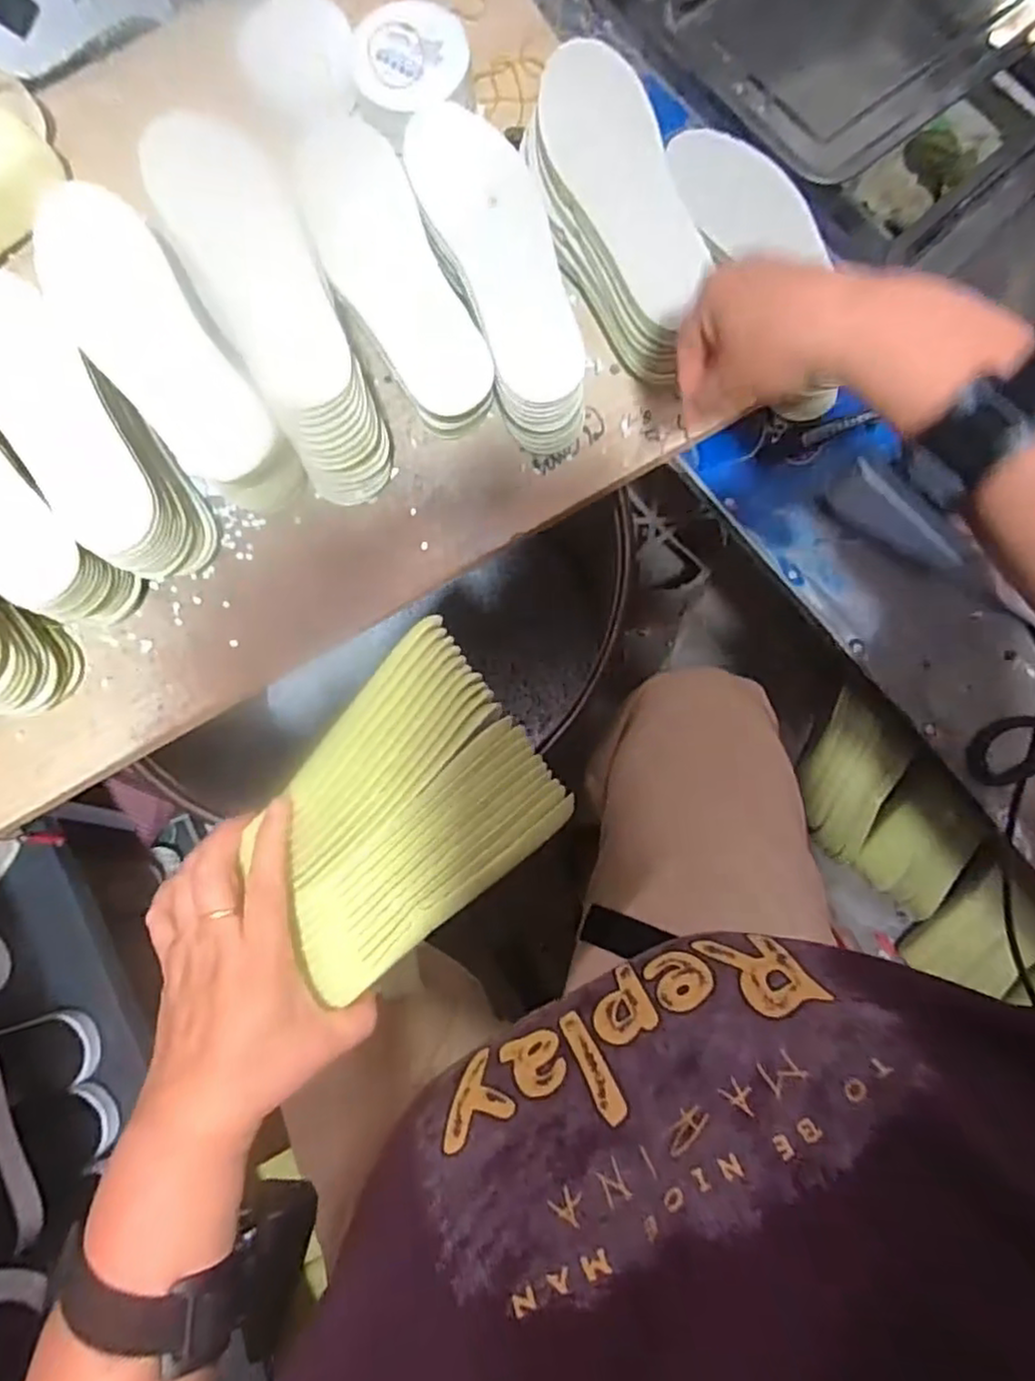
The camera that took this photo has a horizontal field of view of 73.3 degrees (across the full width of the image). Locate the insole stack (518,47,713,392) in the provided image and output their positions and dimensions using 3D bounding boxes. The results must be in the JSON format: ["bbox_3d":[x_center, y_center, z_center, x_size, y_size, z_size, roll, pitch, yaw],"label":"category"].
[{"bbox_3d":[0.080,-0.383,0.583,0.100,0.092,0.271,-19,80,-1],"label":"insole stack"}]

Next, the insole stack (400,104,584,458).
[{"bbox_3d":[-0.013,-0.332,0.569,0.093,0.086,0.260,-18,80,-1],"label":"insole stack"}]

